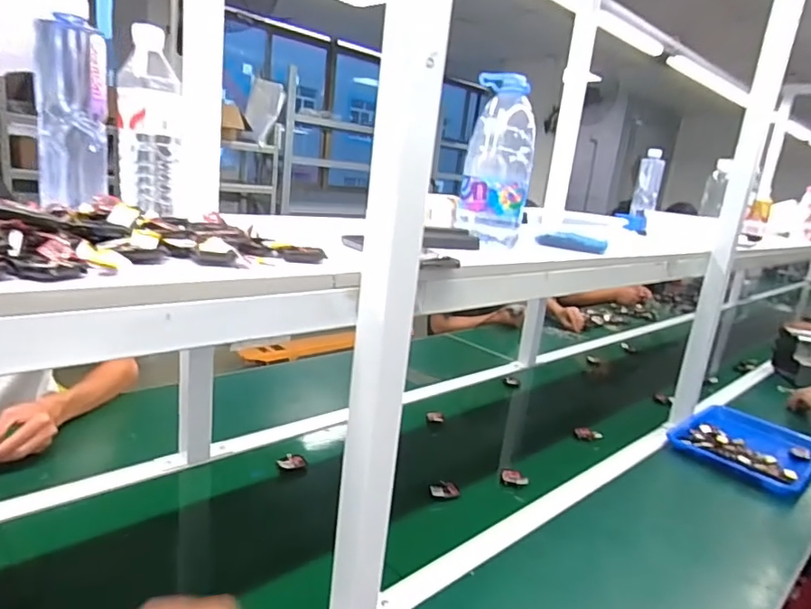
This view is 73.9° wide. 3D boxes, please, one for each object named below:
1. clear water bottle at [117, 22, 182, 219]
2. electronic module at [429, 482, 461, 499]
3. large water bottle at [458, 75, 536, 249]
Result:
[{"bbox_3d":[-0.306,-0.215,0.648,0.069,0.201,0.063,-1,16,-28],"label":"clear water bottle"},{"bbox_3d":[0.065,0.306,0.892,0.049,0.013,0.036,4,15,-9],"label":"electronic module"},{"bbox_3d":[0.137,-0.212,0.794,0.096,0.224,0.085,9,15,7],"label":"large water bottle"}]

